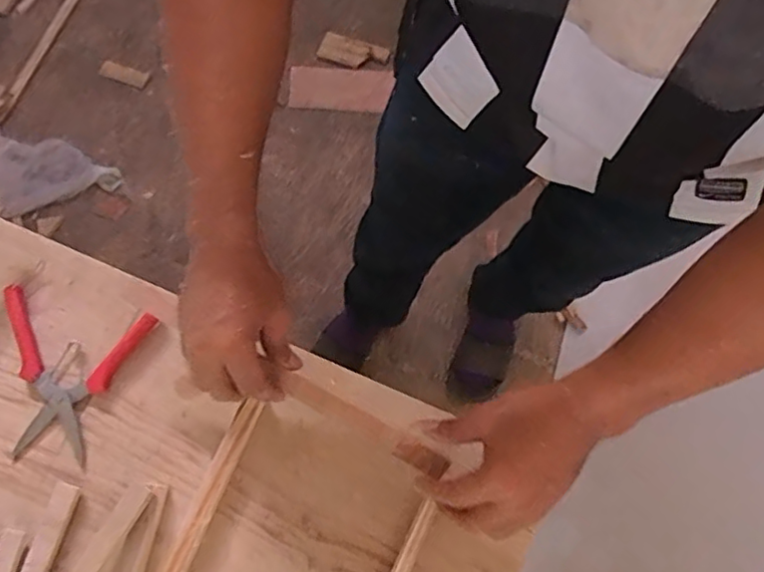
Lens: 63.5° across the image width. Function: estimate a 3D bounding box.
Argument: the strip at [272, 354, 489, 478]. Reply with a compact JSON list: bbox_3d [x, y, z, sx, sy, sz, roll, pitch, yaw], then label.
[{"bbox_3d":[-0.015,0.120,0.533,0.153,0.010,0.020,29,74,3],"label":"strip"}]

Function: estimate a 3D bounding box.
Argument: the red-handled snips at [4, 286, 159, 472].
[{"bbox_3d":[-0.310,0.088,0.593,0.143,0.015,0.149,9,73,4],"label":"red-handled snips"}]

